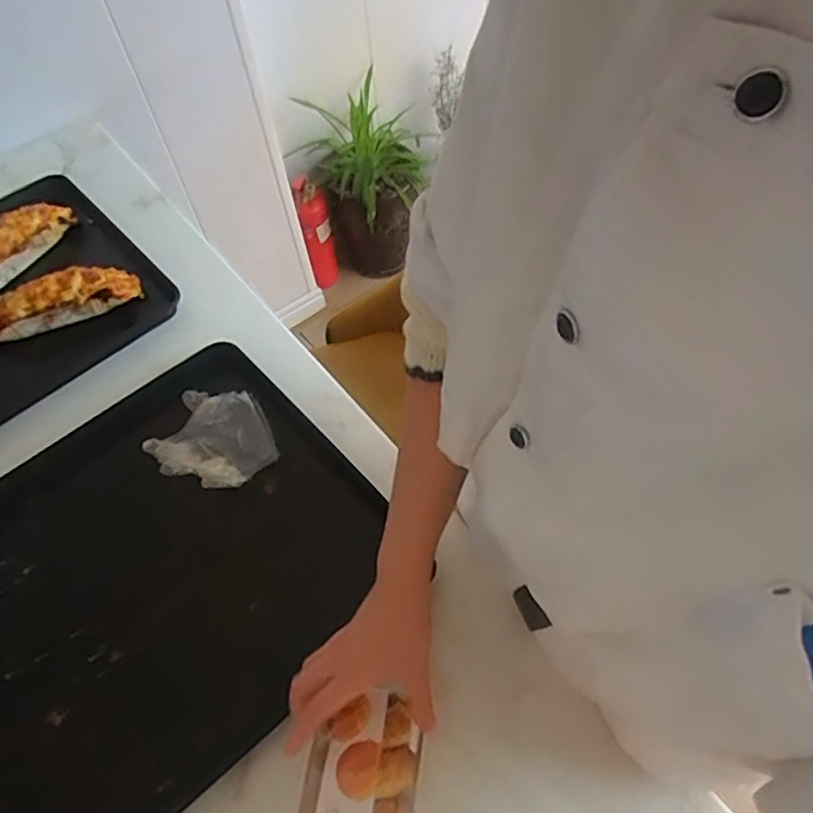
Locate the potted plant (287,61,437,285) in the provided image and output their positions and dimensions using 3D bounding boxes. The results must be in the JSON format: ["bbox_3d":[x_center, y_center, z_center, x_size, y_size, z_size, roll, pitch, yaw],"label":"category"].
[{"bbox_3d":[-0.086,-0.595,1.722,0.301,0.438,0.260,-14,56,-4],"label":"potted plant"}]

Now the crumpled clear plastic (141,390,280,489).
[{"bbox_3d":[-0.210,0.033,0.694,0.145,0.042,0.102,16,59,15],"label":"crumpled clear plastic"}]

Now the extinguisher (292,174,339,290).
[{"bbox_3d":[-0.242,-0.472,1.753,0.072,0.332,0.088,-6,56,1],"label":"extinguisher"}]

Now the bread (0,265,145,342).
[{"bbox_3d":[-0.469,-0.140,0.849,0.216,0.064,0.046,-19,57,-8],"label":"bread"}]

